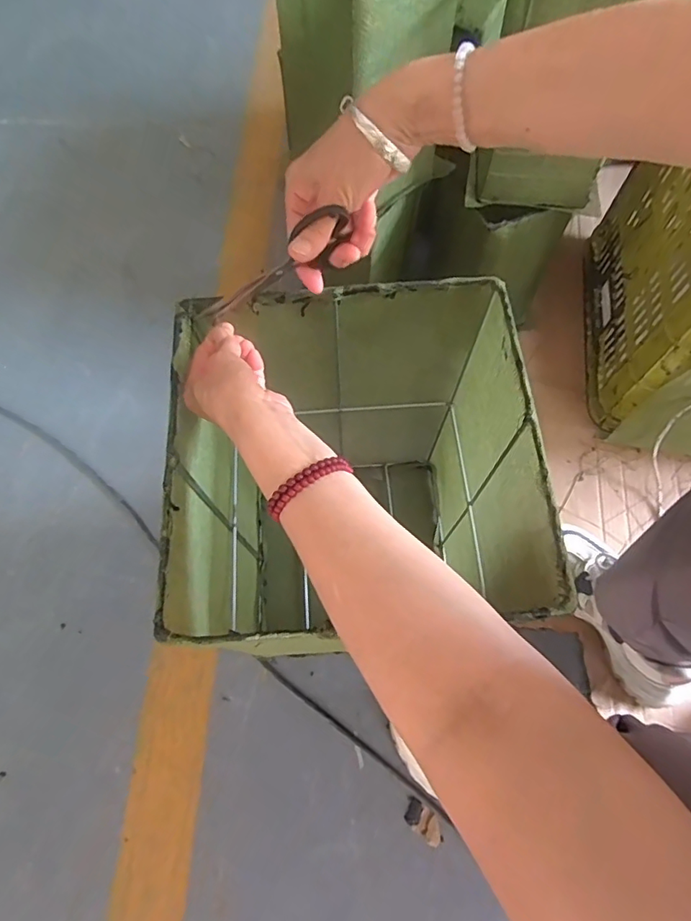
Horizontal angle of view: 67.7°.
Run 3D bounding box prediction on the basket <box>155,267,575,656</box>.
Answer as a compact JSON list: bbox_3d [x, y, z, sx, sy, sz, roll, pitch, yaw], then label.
[{"bbox_3d":[0.006,0.044,0.577,0.281,0.422,0.296,-4,69,-1],"label":"basket"}]

